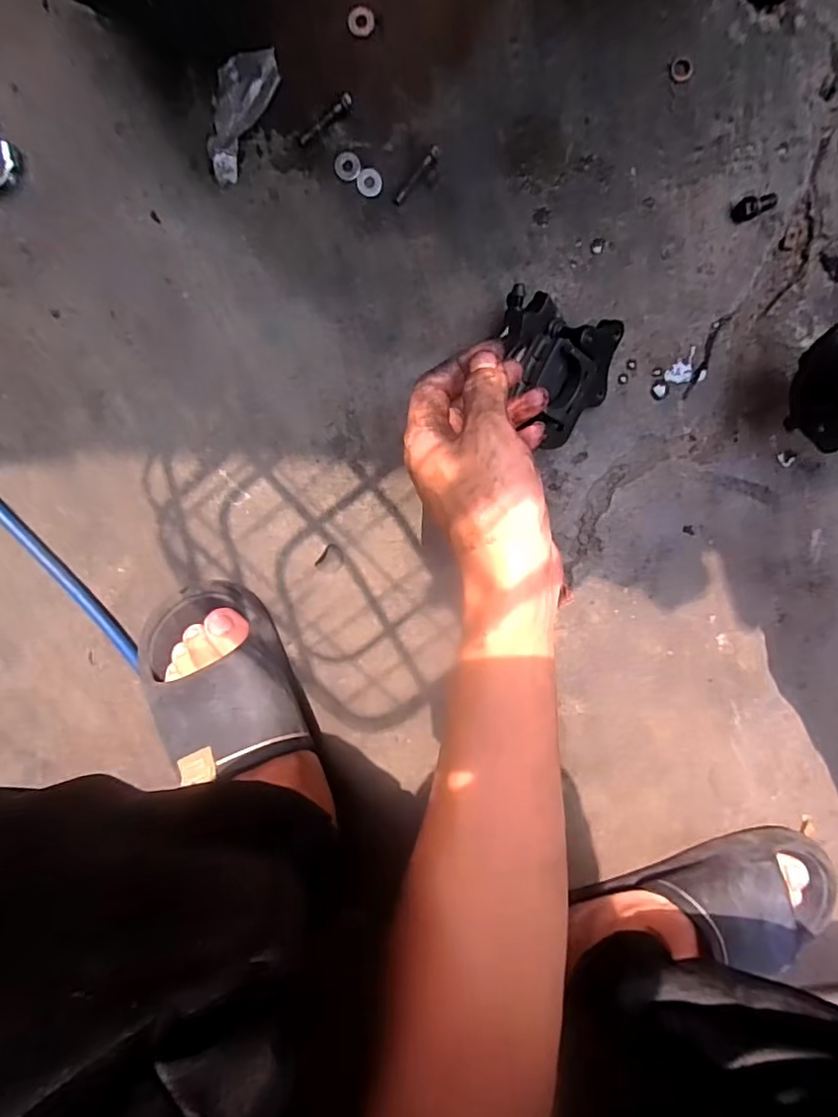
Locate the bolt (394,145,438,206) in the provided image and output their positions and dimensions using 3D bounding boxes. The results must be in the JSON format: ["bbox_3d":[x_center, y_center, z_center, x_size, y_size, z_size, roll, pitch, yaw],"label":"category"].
[{"bbox_3d":[-0.002,-0.278,0.407,0.009,0.005,0.045,43,109,-7],"label":"bolt"}]

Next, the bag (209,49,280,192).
[{"bbox_3d":[-0.132,-0.320,0.400,0.035,0.011,0.092,27,98,-5],"label":"bag"}]

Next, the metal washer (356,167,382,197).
[{"bbox_3d":[-0.036,-0.278,0.413,0.018,0.004,0.018,0,99,-1],"label":"metal washer"}]

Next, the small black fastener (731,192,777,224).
[{"bbox_3d":[0.243,-0.256,0.405,0.030,0.013,0.015,-29,98,4],"label":"small black fastener"}]

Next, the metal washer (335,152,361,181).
[{"bbox_3d":[-0.052,-0.287,0.407,0.018,0.004,0.018,-2,99,0],"label":"metal washer"}]

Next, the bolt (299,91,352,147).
[{"bbox_3d":[-0.067,-0.312,0.399,0.046,0.012,0.009,-35,98,5],"label":"bolt"}]

